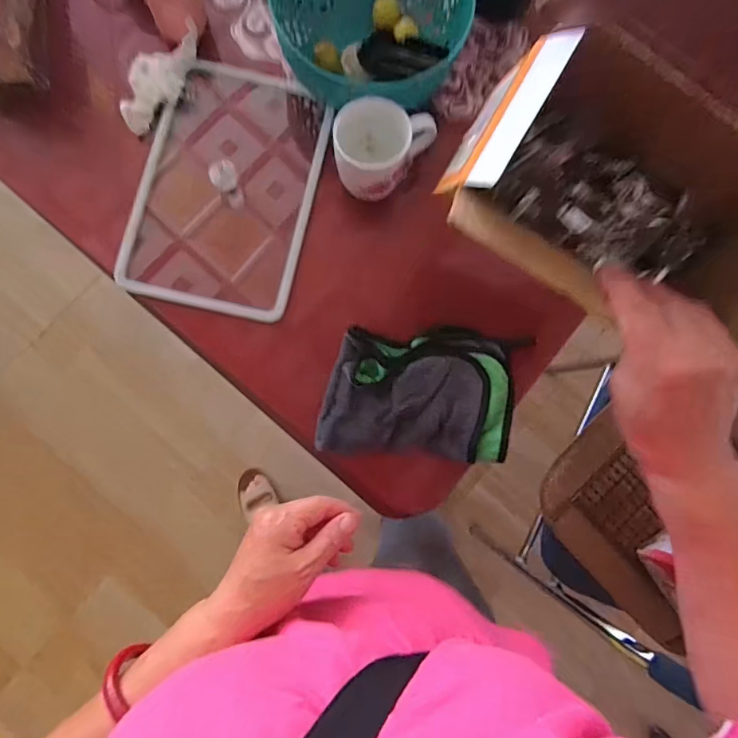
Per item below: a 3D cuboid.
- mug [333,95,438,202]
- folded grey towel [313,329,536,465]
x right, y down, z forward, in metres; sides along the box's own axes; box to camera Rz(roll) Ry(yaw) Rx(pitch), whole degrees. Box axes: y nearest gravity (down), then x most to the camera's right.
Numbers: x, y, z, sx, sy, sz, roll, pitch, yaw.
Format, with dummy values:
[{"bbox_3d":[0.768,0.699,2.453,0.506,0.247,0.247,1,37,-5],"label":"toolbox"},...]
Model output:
[{"bbox_3d":[0.020,-0.237,0.501,0.112,0.075,0.073,-4,84,-3],"label":"mug"},{"bbox_3d":[0.059,0.022,0.507,0.227,0.036,0.145,5,88,-5],"label":"folded grey towel"}]

